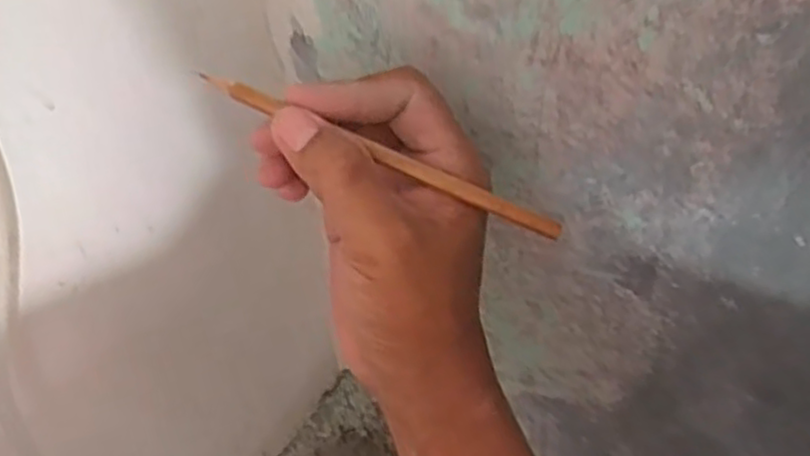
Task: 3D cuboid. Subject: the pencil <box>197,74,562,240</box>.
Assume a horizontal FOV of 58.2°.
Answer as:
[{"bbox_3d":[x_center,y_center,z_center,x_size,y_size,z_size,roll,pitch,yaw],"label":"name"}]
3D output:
[{"bbox_3d":[-0.008,-0.027,0.277,0.144,0.010,0.008,23,56,-5],"label":"pencil"}]

